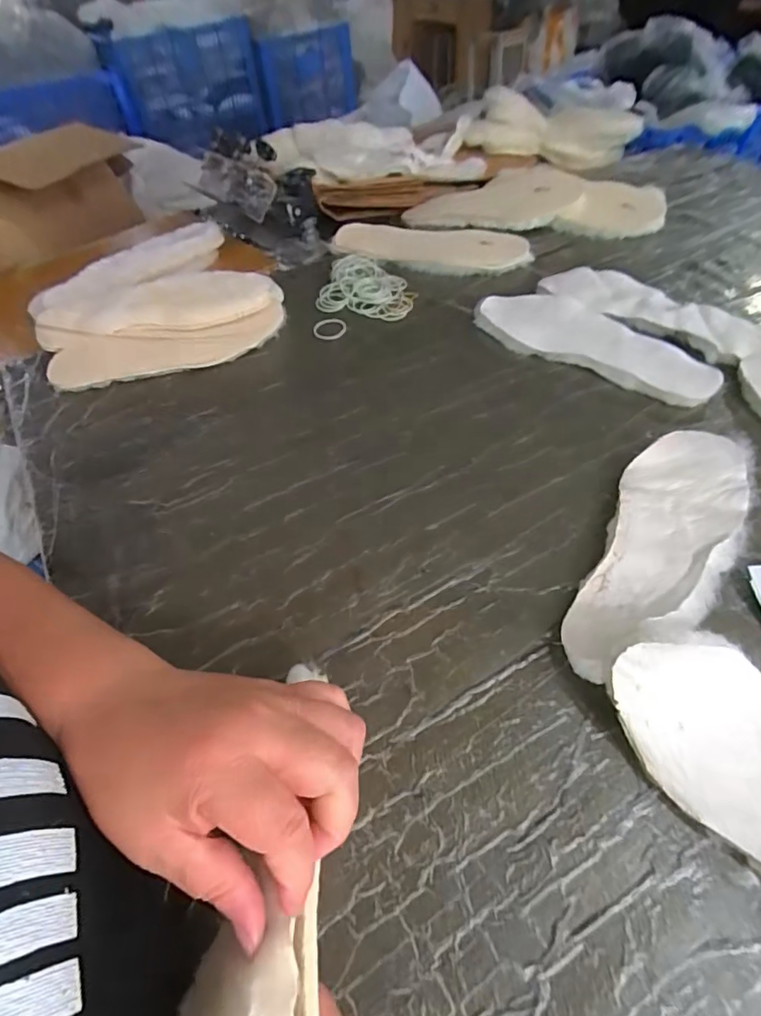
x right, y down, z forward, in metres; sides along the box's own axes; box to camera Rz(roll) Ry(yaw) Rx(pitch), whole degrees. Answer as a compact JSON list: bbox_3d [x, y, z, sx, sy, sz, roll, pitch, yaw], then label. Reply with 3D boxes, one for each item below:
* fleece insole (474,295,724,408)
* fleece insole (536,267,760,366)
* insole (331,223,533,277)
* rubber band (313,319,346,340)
[{"bbox_3d":[0.239,-0.190,0.581,0.270,0.020,0.102,33,60,28],"label":"fleece insole"},{"bbox_3d":[0.320,-0.238,0.613,0.257,0.024,0.089,31,59,27],"label":"fleece insole"},{"bbox_3d":[0.070,-0.379,0.738,0.278,0.017,0.104,11,59,7],"label":"insole"},{"bbox_3d":[-0.064,-0.228,0.649,0.040,0.008,0.038,2,50,7],"label":"rubber band"}]

